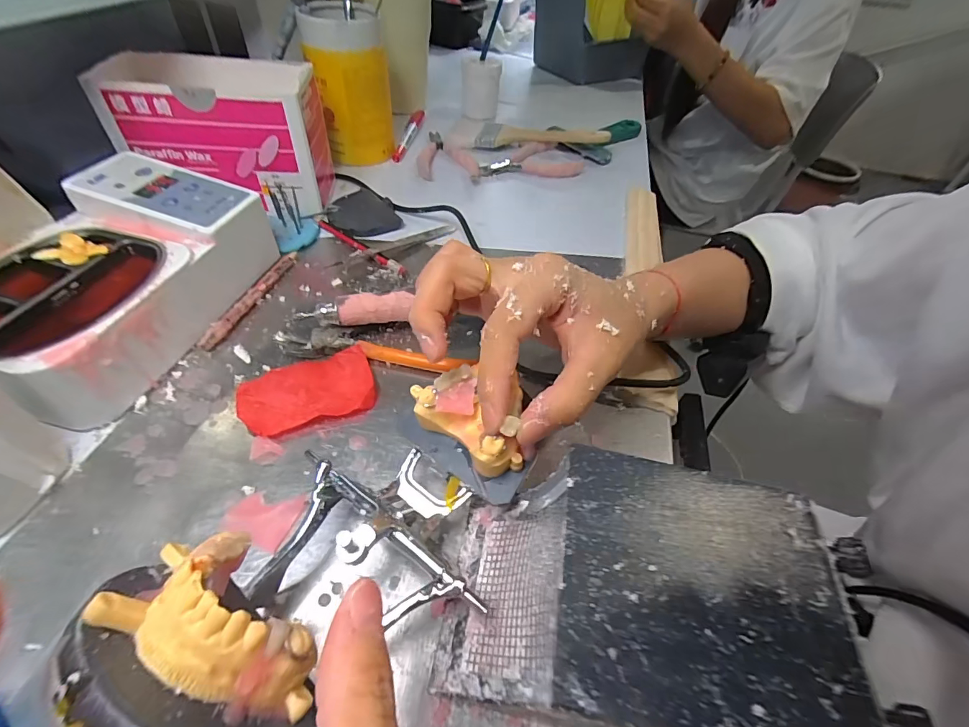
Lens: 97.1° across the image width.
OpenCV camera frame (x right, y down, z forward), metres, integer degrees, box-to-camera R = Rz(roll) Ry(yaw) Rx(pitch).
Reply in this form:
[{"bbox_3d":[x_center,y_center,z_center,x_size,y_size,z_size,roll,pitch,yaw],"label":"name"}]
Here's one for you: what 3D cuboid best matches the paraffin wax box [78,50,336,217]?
[{"bbox_3d":[-0.225,-0.207,0.389,0.165,0.102,0.089,1,49,-6],"label":"paraffin wax box"}]

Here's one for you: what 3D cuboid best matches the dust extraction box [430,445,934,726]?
[{"bbox_3d":[0.055,0.095,0.169,0.130,0.087,0.084,13,49,5],"label":"dust extraction box"}]

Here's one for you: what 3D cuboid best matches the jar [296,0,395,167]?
[{"bbox_3d":[-0.142,-0.299,0.461,0.077,0.127,0.079,3,49,-4],"label":"jar"}]

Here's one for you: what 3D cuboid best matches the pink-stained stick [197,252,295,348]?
[{"bbox_3d":[-0.175,-0.052,0.324,0.010,0.009,0.113,14,49,6],"label":"pink-stained stick"}]

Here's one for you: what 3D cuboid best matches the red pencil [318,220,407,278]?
[{"bbox_3d":[-0.110,-0.105,0.380,0.110,0.005,0.008,33,54,21],"label":"red pencil"}]

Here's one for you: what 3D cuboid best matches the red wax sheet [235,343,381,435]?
[{"bbox_3d":[-0.112,0.017,0.273,0.079,0.008,0.051,-13,52,-17],"label":"red wax sheet"}]

